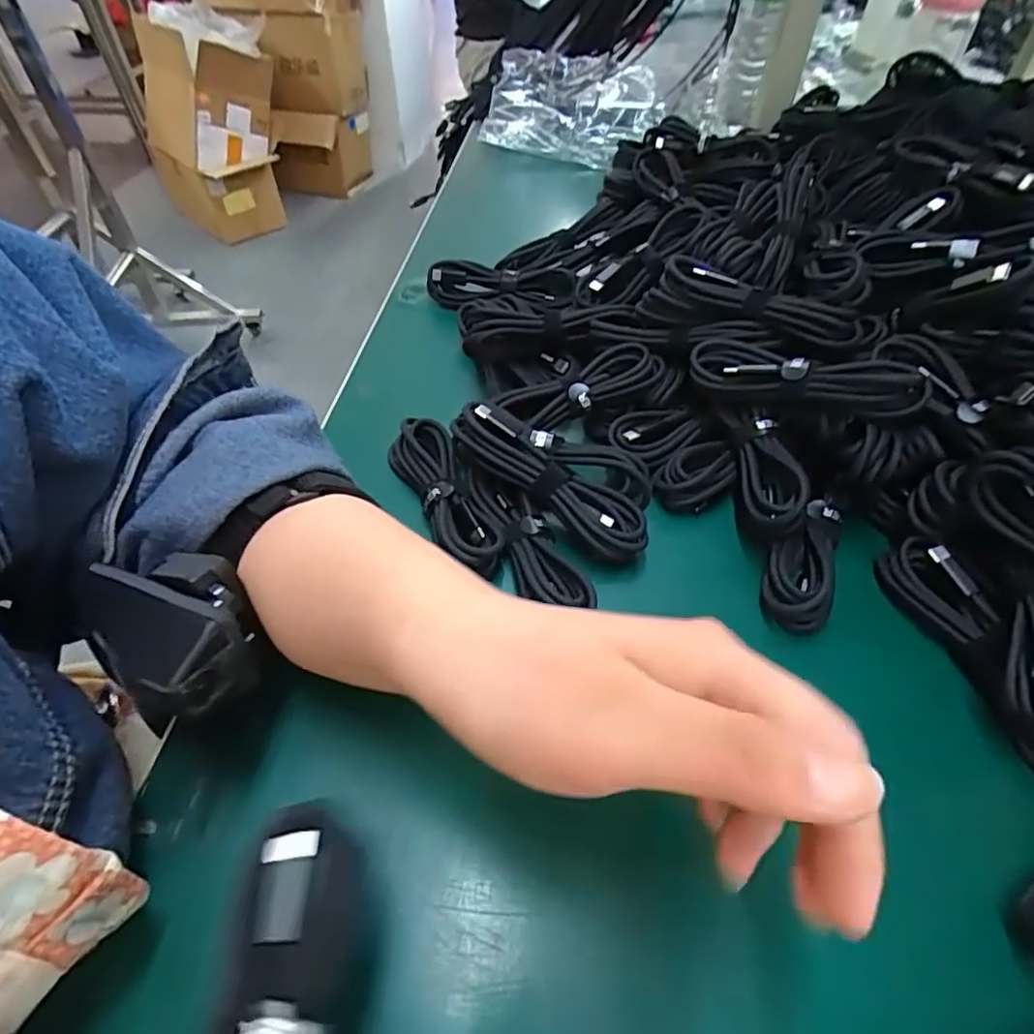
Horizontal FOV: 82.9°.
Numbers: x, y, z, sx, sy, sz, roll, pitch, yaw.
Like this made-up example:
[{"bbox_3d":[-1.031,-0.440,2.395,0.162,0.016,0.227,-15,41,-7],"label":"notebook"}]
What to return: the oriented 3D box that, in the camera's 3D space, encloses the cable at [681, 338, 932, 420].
[{"bbox_3d":[0.148,-0.075,0.306,0.114,0.019,0.033,24,52,38],"label":"cable"}]

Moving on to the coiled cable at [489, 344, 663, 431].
[{"bbox_3d":[0.038,-0.077,0.346,0.101,0.022,0.030,-16,52,-13],"label":"coiled cable"}]

